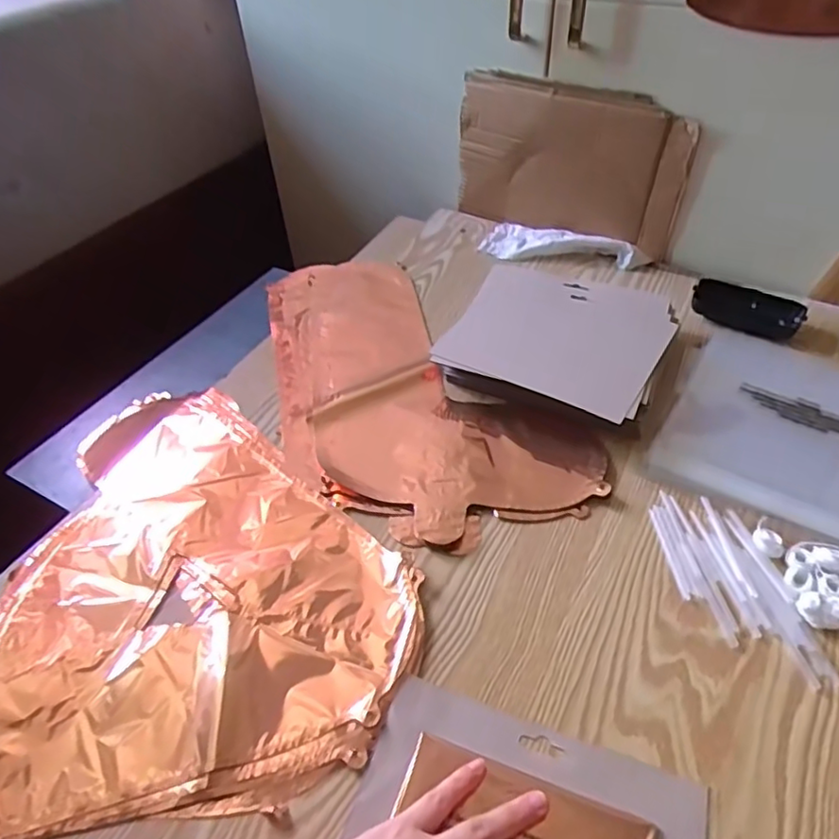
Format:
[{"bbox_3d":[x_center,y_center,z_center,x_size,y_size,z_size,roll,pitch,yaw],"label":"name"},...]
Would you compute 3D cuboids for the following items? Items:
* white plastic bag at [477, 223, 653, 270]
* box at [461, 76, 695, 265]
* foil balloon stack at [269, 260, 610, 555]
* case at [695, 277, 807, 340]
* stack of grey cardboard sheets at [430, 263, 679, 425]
[{"bbox_3d":[0.176,-0.215,0.757,0.198,0.023,0.072,18,49,20],"label":"white plastic bag"},{"bbox_3d":[0.175,-0.304,0.733,0.275,0.171,0.027,25,52,25],"label":"box"},{"bbox_3d":[-0.037,-0.042,0.615,0.226,0.012,0.443,-25,49,-20],"label":"foil balloon stack"},{"bbox_3d":[0.353,-0.119,0.661,0.108,0.028,0.047,22,51,23],"label":"case"},{"bbox_3d":[0.138,-0.078,0.610,0.194,0.041,0.186,19,50,21],"label":"stack of grey cardboard sheets"}]

